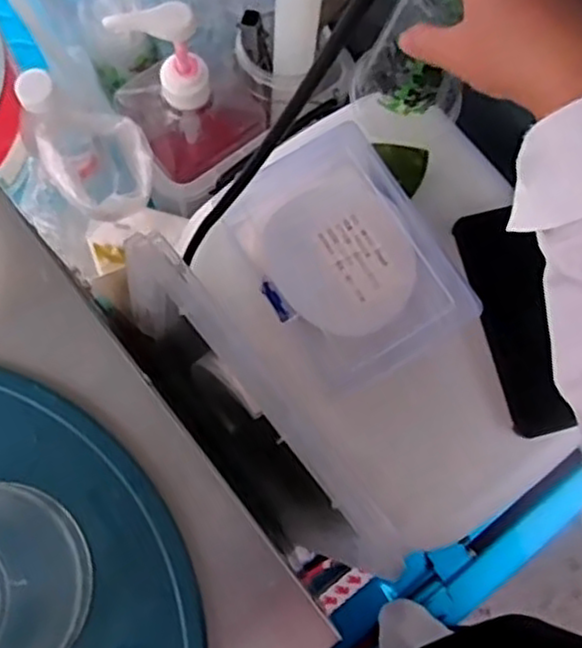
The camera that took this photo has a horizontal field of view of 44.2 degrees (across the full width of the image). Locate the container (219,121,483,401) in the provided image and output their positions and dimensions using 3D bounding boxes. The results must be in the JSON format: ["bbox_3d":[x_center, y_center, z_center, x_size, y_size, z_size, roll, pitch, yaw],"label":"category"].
[{"bbox_3d":[0.034,-0.043,0.498,0.124,0.052,0.161,-31,82,-10],"label":"container"}]

